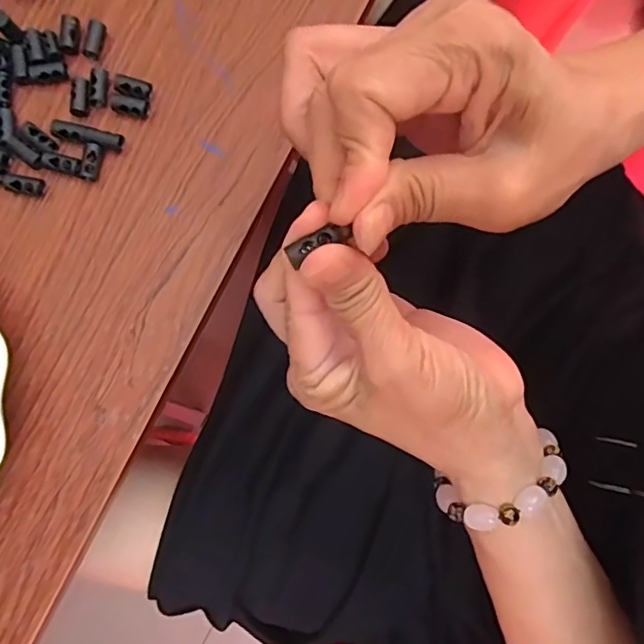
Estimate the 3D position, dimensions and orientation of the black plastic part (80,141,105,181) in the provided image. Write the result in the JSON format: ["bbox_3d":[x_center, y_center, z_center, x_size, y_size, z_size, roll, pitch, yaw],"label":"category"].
[{"bbox_3d":[-0.119,-0.083,0.292,0.009,0.009,0.018,10,84,0],"label":"black plastic part"}]

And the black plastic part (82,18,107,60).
[{"bbox_3d":[-0.121,-0.150,0.298,0.009,0.006,0.020,17,94,4],"label":"black plastic part"}]

